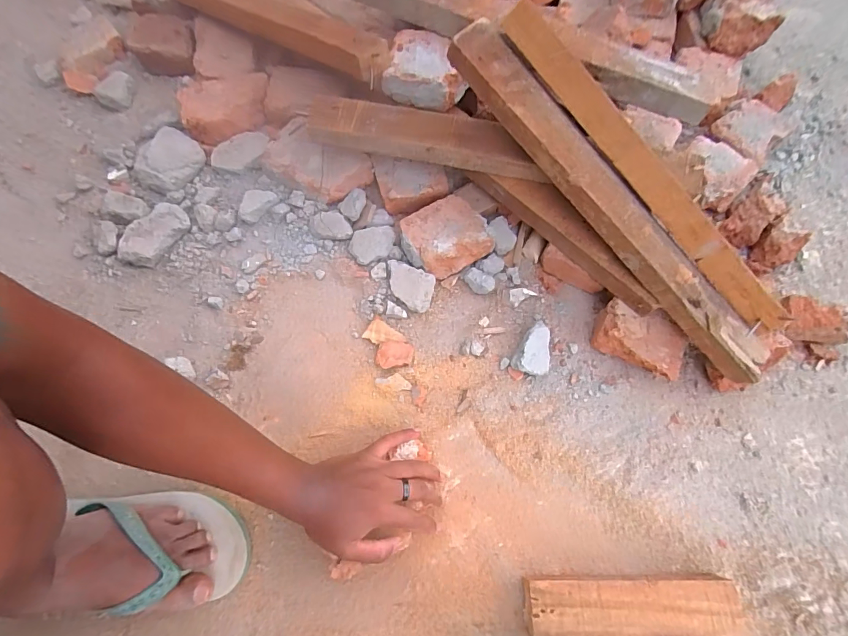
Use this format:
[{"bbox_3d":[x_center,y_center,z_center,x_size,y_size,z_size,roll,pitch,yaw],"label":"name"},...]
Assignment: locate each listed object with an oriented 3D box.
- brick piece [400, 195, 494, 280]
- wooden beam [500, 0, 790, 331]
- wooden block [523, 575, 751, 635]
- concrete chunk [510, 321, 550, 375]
[{"bbox_3d":[0.030,-0.119,0.623,0.120,0.042,0.104,-30,70,-11],"label":"brick piece"},{"bbox_3d":[0.257,-0.163,0.482,0.462,0.039,0.026,46,73,-7],"label":"wooden beam"},{"bbox_3d":[0.224,0.316,0.464,0.224,0.042,0.063,1,68,1],"label":"wooden block"},{"bbox_3d":[0.151,0.044,0.577,0.046,0.034,0.070,20,69,10],"label":"concrete chunk"}]

